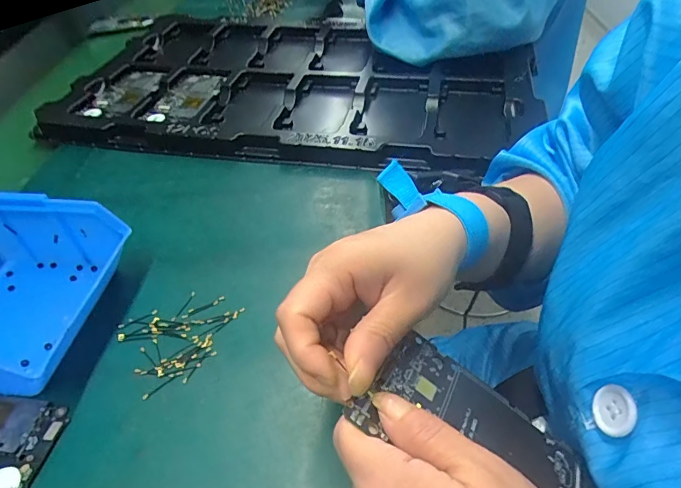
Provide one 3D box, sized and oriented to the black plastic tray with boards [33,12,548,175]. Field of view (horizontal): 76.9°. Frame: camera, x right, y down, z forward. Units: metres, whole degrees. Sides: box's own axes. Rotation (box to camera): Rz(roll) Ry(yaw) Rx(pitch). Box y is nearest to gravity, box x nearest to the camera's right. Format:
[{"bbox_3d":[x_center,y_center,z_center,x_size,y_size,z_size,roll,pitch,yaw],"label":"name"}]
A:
[{"bbox_3d":[-0.048,-0.221,0.557,0.550,0.046,0.366,8,45,11],"label":"black plastic tray with boards"}]

